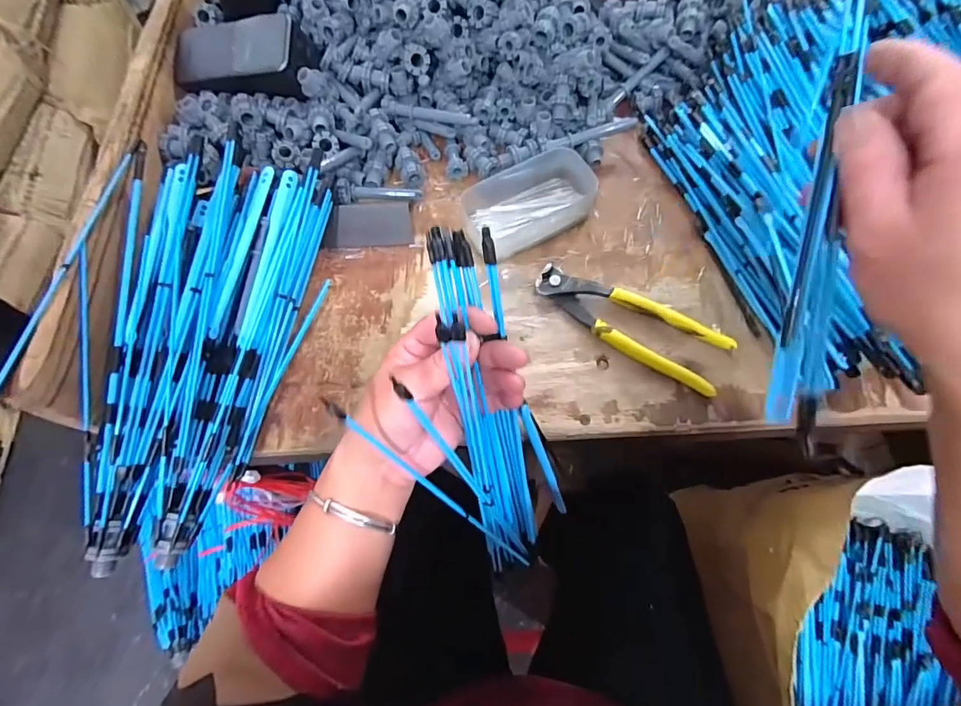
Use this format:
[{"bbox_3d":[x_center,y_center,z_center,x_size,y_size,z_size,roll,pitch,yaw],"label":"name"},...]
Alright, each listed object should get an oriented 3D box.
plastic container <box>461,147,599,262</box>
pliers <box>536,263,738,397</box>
[{"bbox_3d":[0.044,-0.140,0.433,0.125,0.031,0.073,-28,70,-9],"label":"plastic container"},{"bbox_3d":[0.119,-0.025,0.385,0.158,0.014,0.048,30,72,13],"label":"pliers"}]

